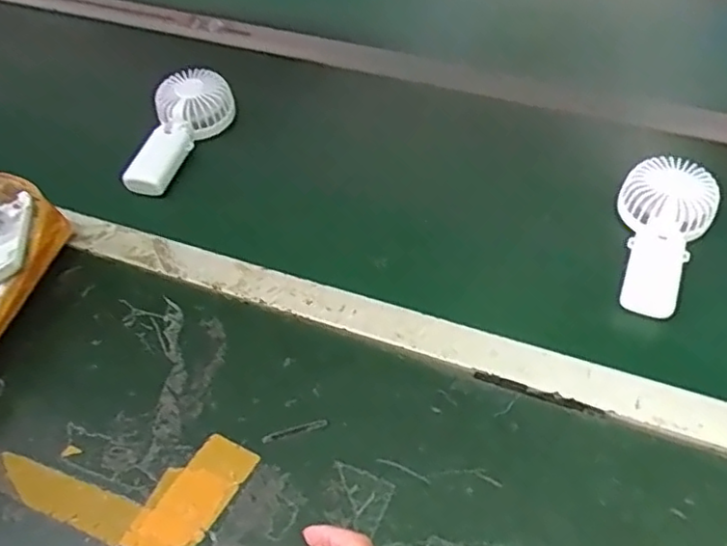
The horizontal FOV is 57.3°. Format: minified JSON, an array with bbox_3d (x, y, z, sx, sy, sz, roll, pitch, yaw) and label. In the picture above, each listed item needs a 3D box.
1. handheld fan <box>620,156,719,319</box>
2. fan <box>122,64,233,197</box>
[{"bbox_3d":[0.280,-0.034,0.626,0.081,0.031,0.164,15,67,16],"label":"handheld fan"},{"bbox_3d":[-0.214,-0.159,0.762,0.069,0.051,0.167,18,69,19],"label":"fan"}]

